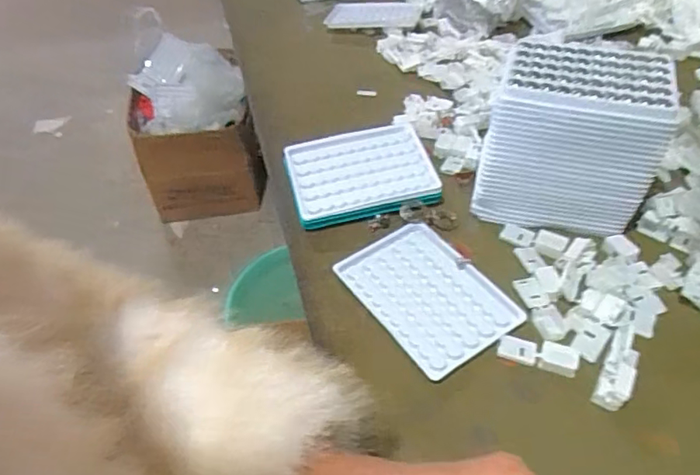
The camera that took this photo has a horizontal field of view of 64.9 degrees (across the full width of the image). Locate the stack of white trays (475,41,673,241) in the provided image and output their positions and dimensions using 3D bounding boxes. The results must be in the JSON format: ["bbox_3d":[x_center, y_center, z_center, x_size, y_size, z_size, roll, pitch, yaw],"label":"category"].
[{"bbox_3d":[0.182,-0.086,0.466,0.138,0.119,0.095,9,48,14],"label":"stack of white trays"}]

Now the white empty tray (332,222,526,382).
[{"bbox_3d":[0.062,0.043,0.442,0.093,0.007,0.132,-29,50,-20],"label":"white empty tray"}]

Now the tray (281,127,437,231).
[{"bbox_3d":[0.009,-0.060,0.525,0.133,0.028,0.094,-13,47,-7],"label":"tray"}]

